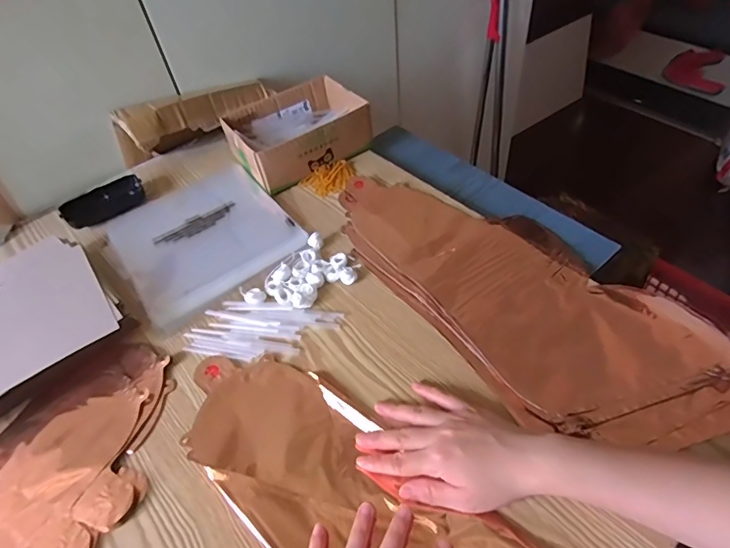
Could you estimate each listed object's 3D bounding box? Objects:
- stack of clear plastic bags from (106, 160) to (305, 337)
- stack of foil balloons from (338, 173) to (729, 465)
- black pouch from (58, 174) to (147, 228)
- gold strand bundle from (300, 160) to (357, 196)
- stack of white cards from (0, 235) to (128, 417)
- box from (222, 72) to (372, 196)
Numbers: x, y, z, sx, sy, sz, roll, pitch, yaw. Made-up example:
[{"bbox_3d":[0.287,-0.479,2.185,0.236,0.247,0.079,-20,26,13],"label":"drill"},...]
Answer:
[{"bbox_3d":[-0.212,-0.055,0.622,0.201,0.010,0.217,-32,54,-20],"label":"stack of clear plastic bags"},{"bbox_3d":[0.154,0.010,0.525,0.213,0.007,0.465,-36,55,-22],"label":"stack of foil balloons"},{"bbox_3d":[-0.369,-0.104,0.681,0.052,0.021,0.109,34,61,30],"label":"black pouch"},{"bbox_3d":[-0.045,-0.133,0.669,0.072,0.013,0.048,-28,52,-16],"label":"gold strand bundle"},{"bbox_3d":[-0.381,0.059,0.523,0.195,0.038,0.187,-36,55,-22],"label":"stack of white cards"},{"bbox_3d":[-0.099,-0.207,0.697,0.182,0.063,0.144,-29,53,-17],"label":"box"}]

